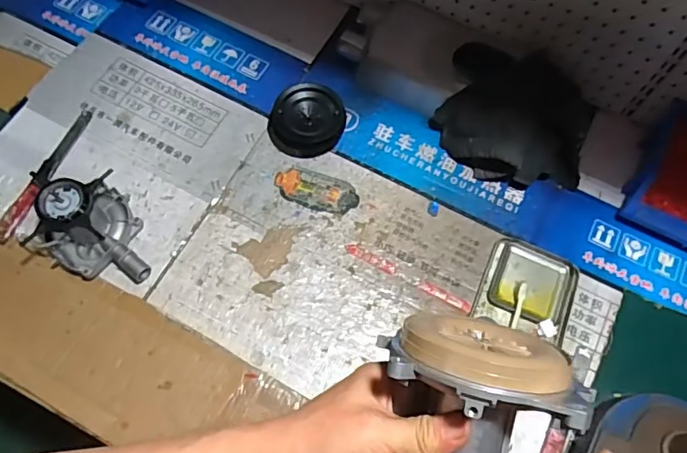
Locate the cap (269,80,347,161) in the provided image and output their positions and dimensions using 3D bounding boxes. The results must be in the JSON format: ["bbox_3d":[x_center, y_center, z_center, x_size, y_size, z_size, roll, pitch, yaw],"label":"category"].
[{"bbox_3d":[-0.055,-0.160,0.782,0.109,0.033,0.109,0,95,4],"label":"cap"}]

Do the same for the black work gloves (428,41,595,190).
[{"bbox_3d":[0.240,-0.160,0.734,0.199,0.127,0.169,7,66,-1],"label":"black work gloves"}]

